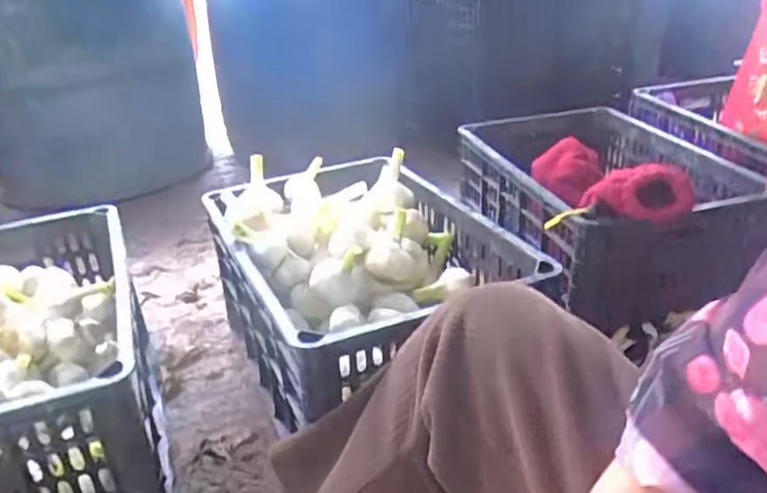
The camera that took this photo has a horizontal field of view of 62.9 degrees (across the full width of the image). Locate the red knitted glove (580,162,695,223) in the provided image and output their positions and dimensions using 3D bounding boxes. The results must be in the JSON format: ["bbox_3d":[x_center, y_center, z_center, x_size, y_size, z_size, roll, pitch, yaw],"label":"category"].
[{"bbox_3d":[0.327,-0.070,0.802,0.129,0.061,0.057,-8,28,-10],"label":"red knitted glove"}]

